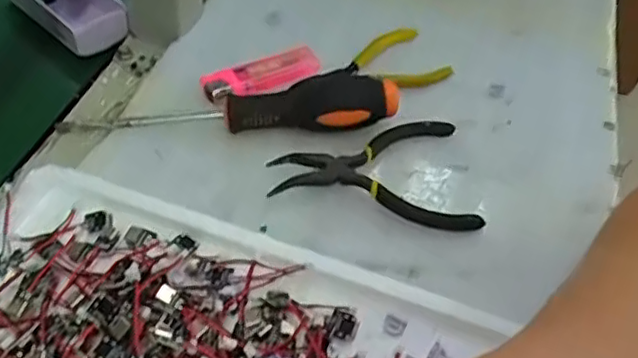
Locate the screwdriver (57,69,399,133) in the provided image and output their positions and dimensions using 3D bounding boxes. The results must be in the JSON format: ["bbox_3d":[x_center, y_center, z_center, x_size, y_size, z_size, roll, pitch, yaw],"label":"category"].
[{"bbox_3d":[-0.051,-0.040,0.383,0.194,0.028,0.039,-5,50,-9],"label":"screwdriver"}]

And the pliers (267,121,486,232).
[{"bbox_3d":[0.031,-0.005,0.373,0.115,0.015,0.078,0,49,-5],"label":"pliers"}]

